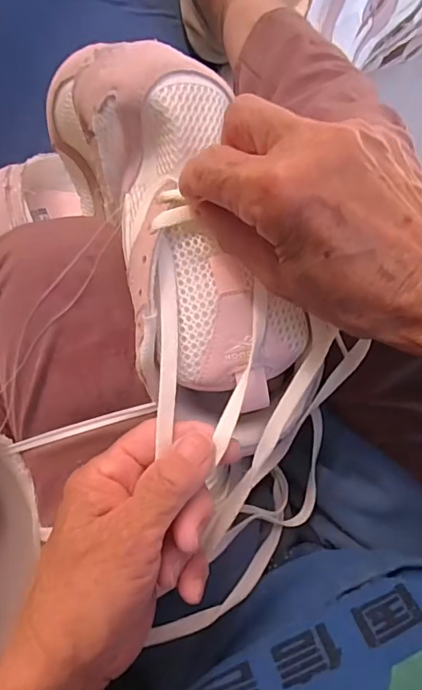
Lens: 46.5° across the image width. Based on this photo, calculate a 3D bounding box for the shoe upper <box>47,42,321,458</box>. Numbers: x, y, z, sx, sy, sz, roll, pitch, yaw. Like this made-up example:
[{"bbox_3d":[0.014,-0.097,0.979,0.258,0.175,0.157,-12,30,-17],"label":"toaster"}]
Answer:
[{"bbox_3d":[-0.012,-0.050,0.257,0.090,0.056,0.213,-23,88,3],"label":"shoe upper"}]

